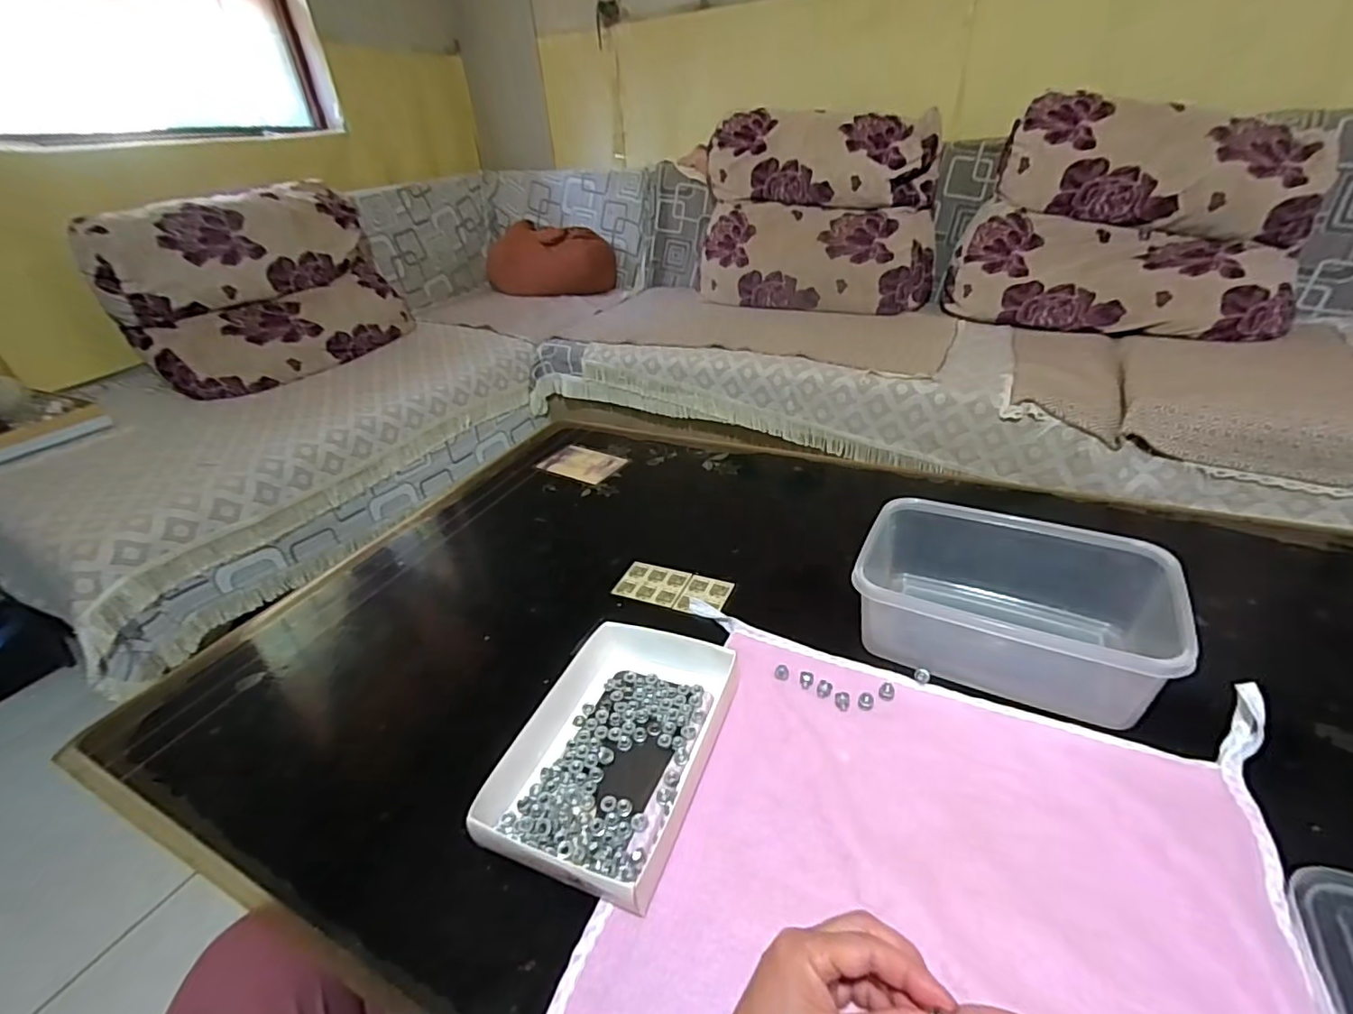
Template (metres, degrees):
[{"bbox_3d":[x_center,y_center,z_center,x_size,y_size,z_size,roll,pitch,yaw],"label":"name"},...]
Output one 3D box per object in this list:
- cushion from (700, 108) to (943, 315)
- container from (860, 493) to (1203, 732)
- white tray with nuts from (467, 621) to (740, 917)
[{"bbox_3d":[0.401,-0.817,1.675,0.633,0.517,0.222,7,15,20],"label":"cushion"},{"bbox_3d":[0.294,0.082,0.528,0.234,0.090,0.148,14,37,27],"label":"container"},{"bbox_3d":[-0.044,0.184,0.471,0.135,0.034,0.218,9,35,21],"label":"white tray with nuts"}]

